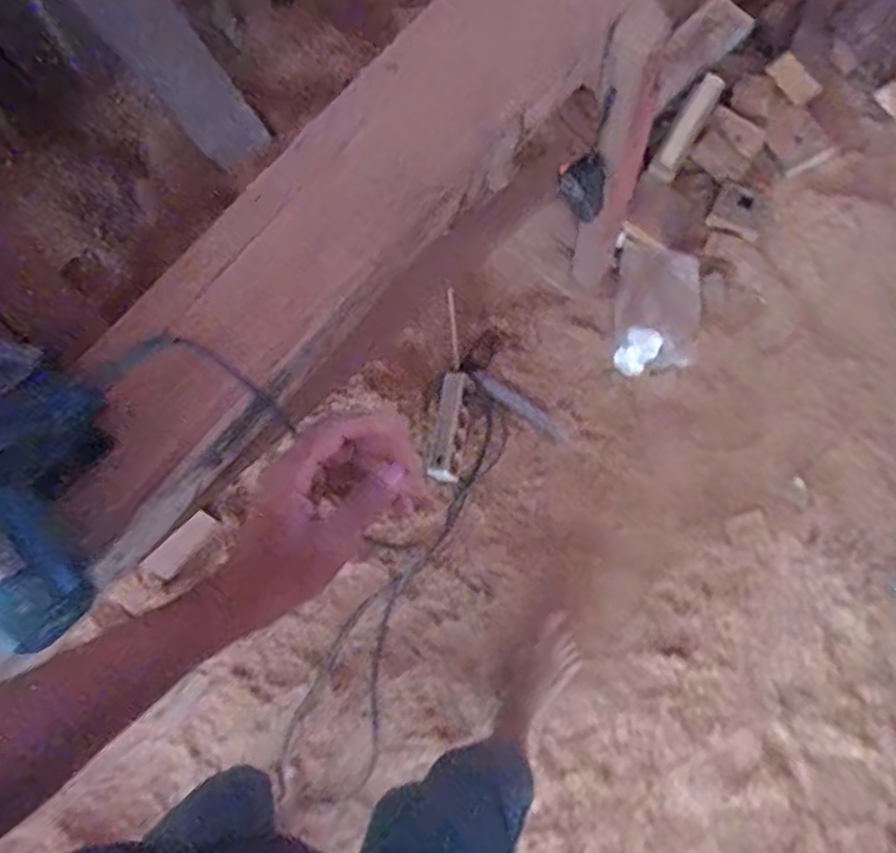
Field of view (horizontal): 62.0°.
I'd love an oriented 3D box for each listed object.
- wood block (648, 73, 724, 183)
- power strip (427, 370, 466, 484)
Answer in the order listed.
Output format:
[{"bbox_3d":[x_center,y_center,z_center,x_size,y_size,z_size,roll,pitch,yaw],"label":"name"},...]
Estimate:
[{"bbox_3d":[0.468,-0.583,1.461,0.051,0.037,0.204,31,110,6],"label":"wood block"},{"bbox_3d":[0.000,-0.001,1.406,0.047,0.017,0.204,7,79,2],"label":"power strip"}]

